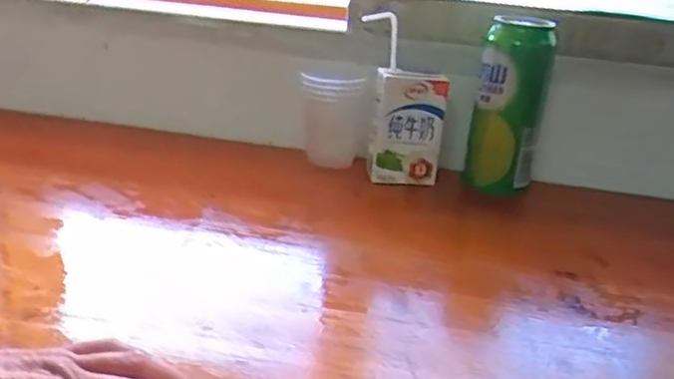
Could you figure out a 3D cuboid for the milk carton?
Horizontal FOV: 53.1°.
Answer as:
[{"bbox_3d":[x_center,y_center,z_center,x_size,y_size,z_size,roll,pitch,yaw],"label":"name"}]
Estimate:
[{"bbox_3d":[0.071,-0.060,0.679,0.068,0.109,0.032,9,23,10],"label":"milk carton"}]

